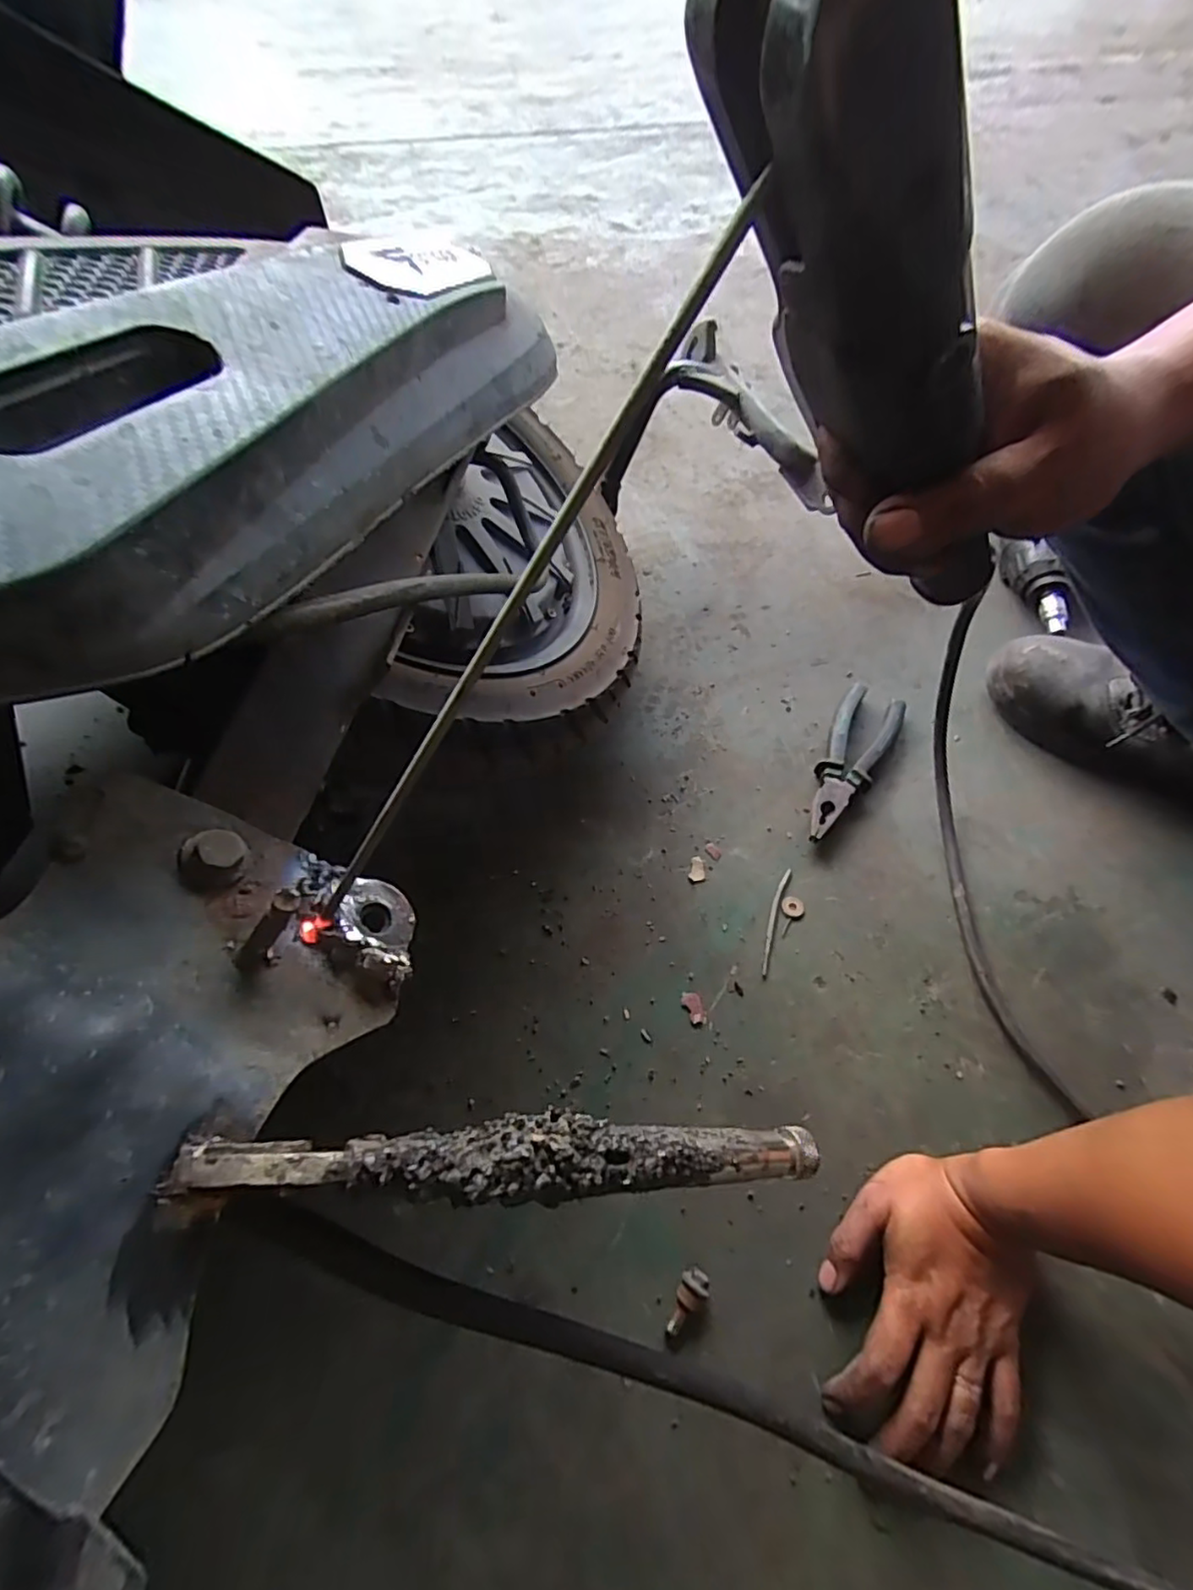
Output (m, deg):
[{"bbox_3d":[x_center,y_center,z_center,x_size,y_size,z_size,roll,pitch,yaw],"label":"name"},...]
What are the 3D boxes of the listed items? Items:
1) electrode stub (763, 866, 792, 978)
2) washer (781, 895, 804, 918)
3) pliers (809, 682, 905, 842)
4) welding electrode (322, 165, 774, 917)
[{"bbox_3d":[0.144,0.102,0.508,0.008,0.004,0.095,19,62,8],"label":"electrode stub"},{"bbox_3d":[0.162,0.091,0.516,0.019,0.004,0.017,-33,67,-18],"label":"washer"},{"bbox_3d":[0.227,-0.029,0.571,0.054,0.021,0.170,30,64,13],"label":"pliers"},{"bbox_3d":[-0.030,-0.040,0.173,0.004,0.224,0.006,50,28,22],"label":"welding electrode"}]

